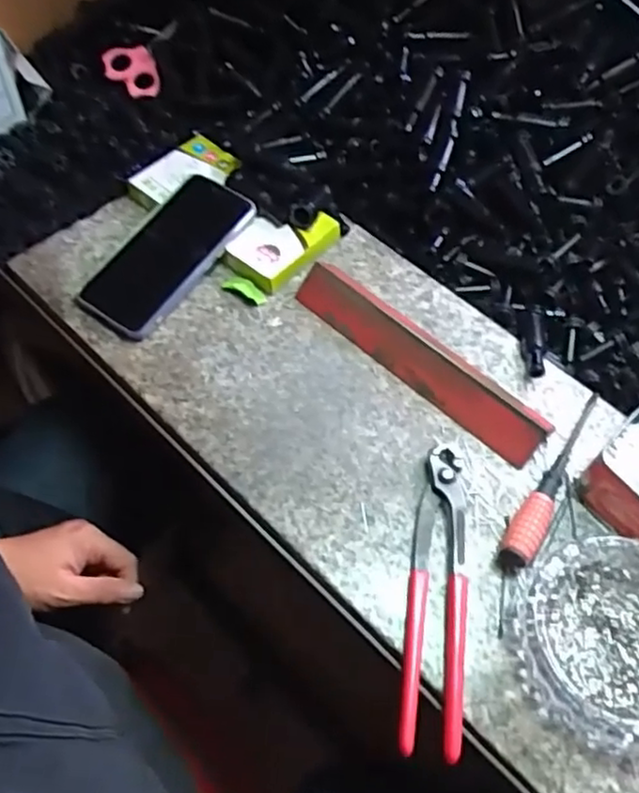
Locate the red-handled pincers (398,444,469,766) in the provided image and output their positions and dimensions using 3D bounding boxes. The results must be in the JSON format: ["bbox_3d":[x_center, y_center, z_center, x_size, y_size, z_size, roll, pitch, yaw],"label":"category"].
[{"bbox_3d":[0.078,0.122,0.440,0.038,0.014,0.197,8,58,3],"label":"red-handled pincers"}]

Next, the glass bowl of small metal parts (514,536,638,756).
[{"bbox_3d":[0.189,0.153,0.427,0.123,0.025,0.120,1,58,-2],"label":"glass bowl of small metal parts"}]

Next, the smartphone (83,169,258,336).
[{"bbox_3d":[-0.128,-0.122,0.577,0.082,0.013,0.159,29,70,25],"label":"smartphone"}]

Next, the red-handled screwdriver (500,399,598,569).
[{"bbox_3d":[0.168,0.051,0.485,0.022,0.022,0.161,28,61,14],"label":"red-handled screwdriver"}]

